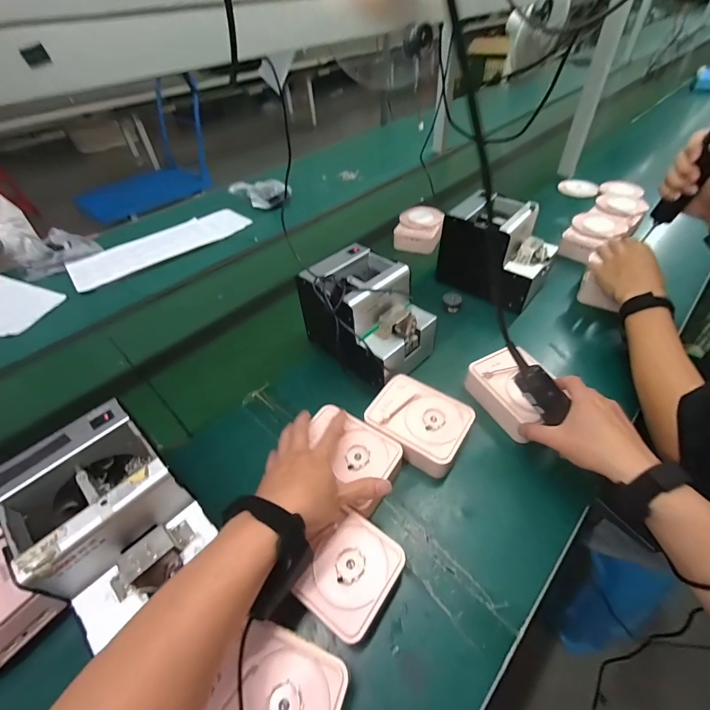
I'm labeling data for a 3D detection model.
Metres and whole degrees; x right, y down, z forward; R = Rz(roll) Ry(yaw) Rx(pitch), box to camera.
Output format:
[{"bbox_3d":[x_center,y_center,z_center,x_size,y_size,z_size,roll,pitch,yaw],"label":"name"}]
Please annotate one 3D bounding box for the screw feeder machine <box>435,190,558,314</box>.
[{"bbox_3d":[0.269,-0.198,0.687,0.177,0.138,0.125,29,55,29],"label":"screw feeder machine"}]

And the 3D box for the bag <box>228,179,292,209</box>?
[{"bbox_3d":[-0.285,-0.486,1.082,0.161,0.051,0.107,31,56,30],"label":"bag"}]

